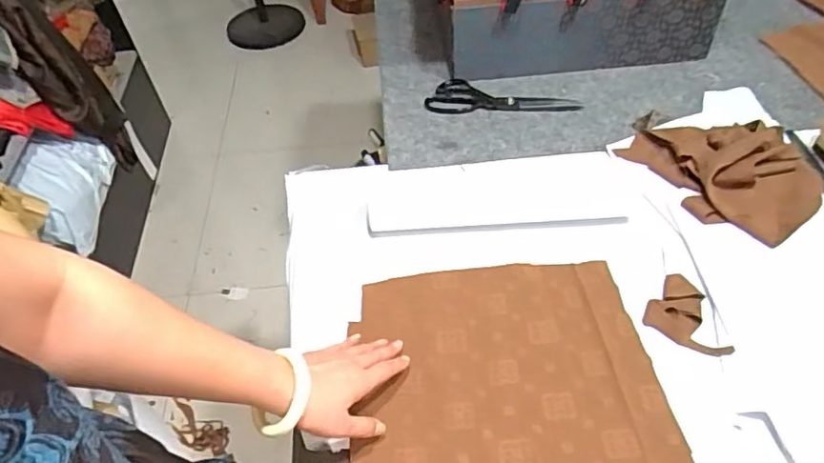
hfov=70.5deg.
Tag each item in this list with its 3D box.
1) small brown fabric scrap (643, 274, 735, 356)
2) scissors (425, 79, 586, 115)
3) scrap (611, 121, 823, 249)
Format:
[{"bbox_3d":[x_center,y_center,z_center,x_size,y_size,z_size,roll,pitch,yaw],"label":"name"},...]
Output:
[{"bbox_3d":[0.349,0.107,0.721,0.102,0.011,0.088,32,58,28],"label":"small brown fabric scrap"},{"bbox_3d":[0.154,-0.225,0.986,0.249,0.008,0.087,5,50,9],"label":"scissors"},{"bbox_3d":[0.453,-0.098,0.841,0.175,0.067,0.267,-25,52,-17],"label":"scrap"}]

